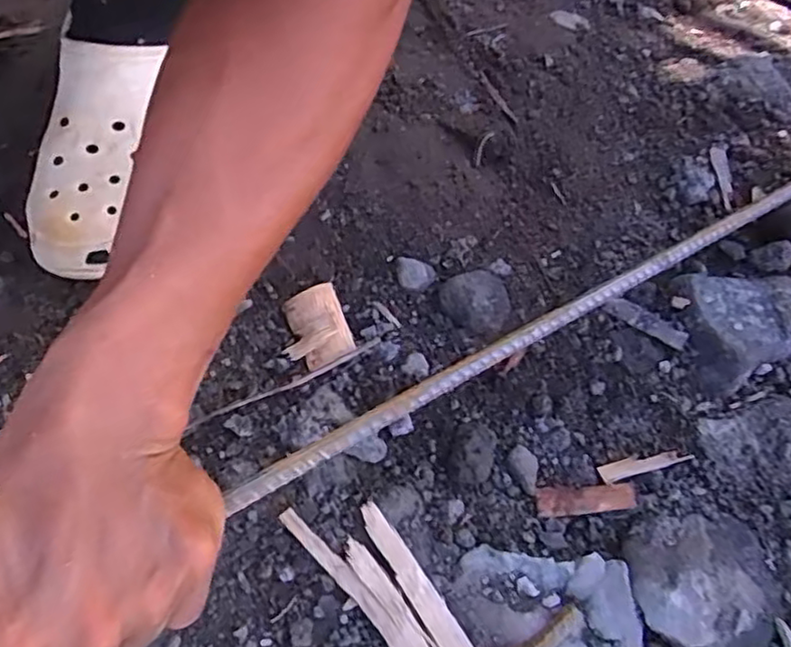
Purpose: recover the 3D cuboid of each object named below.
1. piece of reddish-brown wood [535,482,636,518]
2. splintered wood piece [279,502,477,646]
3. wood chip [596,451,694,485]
[{"bbox_3d":[0.110,0.102,0.388,0.055,0.006,0.016,-9,63,12],"label":"piece of reddish-brown wood"},{"bbox_3d":[0.016,0.167,0.339,0.044,0.012,0.187,-32,72,-17],"label":"splintered wood piece"},{"bbox_3d":[0.146,0.082,0.392,0.053,0.007,0.011,-14,68,-10],"label":"wood chip"}]

